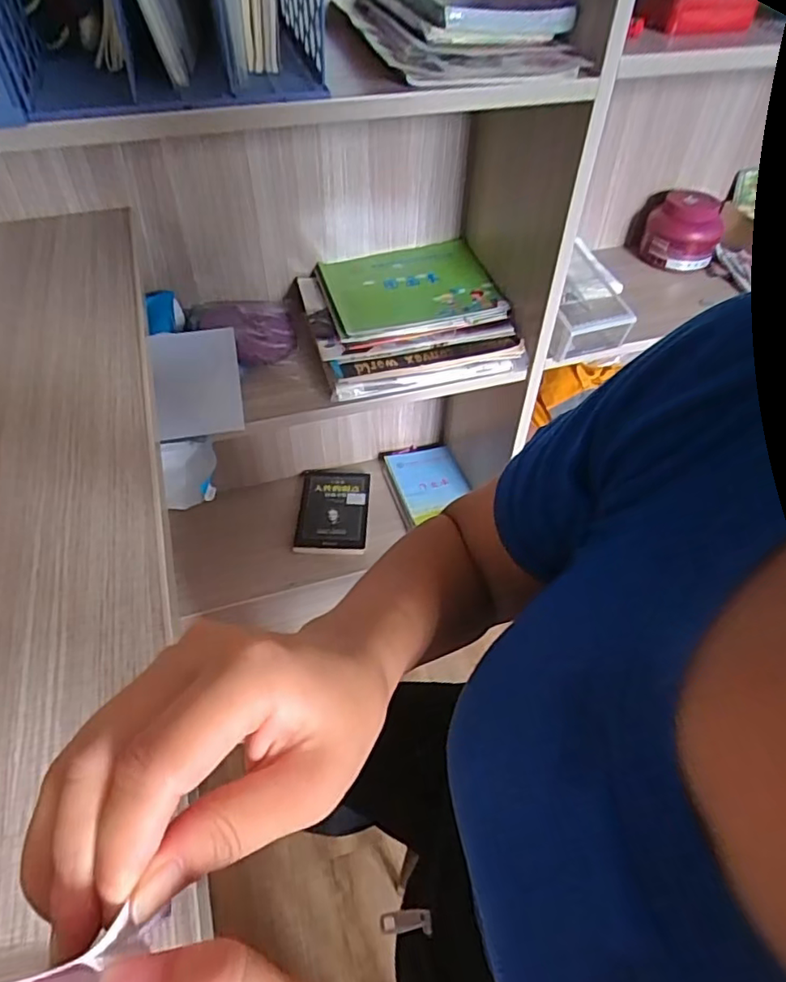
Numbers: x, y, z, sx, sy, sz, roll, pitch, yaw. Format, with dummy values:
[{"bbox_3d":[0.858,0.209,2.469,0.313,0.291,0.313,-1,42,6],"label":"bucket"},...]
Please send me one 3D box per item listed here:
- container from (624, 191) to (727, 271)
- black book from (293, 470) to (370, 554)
[{"bbox_3d":[0.517,-0.472,1.087,0.127,0.112,0.135,1,49,-1],"label":"container"},{"bbox_3d":[-0.123,0.034,1.235,0.140,0.017,0.225,1,49,-1],"label":"black book"}]

